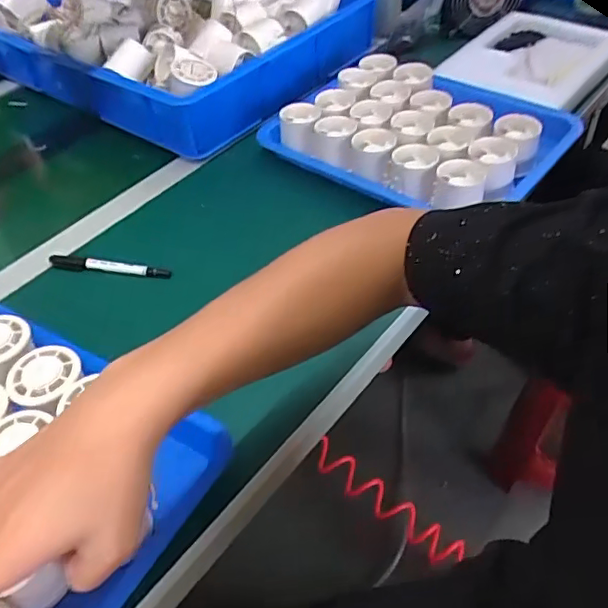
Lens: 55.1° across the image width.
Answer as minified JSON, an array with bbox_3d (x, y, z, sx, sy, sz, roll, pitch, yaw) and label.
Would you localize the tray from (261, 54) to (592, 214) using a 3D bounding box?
[{"bbox_3d":[0.141,-0.212,0.699,0.304,0.052,0.251,31,57,30],"label":"tray"}]

